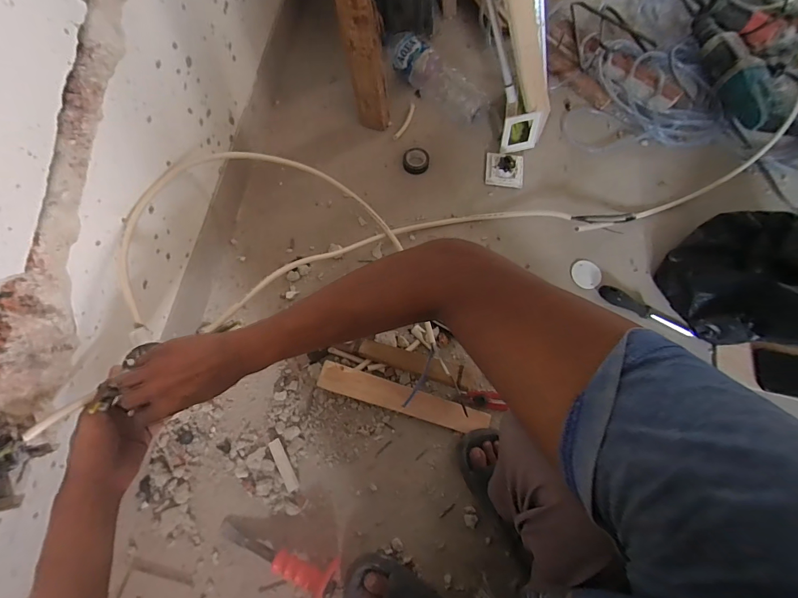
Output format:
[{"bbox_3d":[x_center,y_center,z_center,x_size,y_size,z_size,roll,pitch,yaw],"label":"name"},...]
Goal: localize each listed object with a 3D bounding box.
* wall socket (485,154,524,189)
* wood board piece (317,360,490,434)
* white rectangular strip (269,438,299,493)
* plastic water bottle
[{"bbox_3d":[0.237,-0.292,0.852,0.080,0.019,0.081,8,71,0],"label":"wall socket"},{"bbox_3d":[0.008,0.181,0.688,0.307,0.013,0.046,18,90,1],"label":"wood board piece"},{"bbox_3d":[-0.194,0.279,0.645,0.021,0.005,0.087,-27,75,-10],"label":"white rectangular strip"},{"bbox_3d":[0.076,-0.514,0.893,0.291,0.078,0.070,41,75,11],"label":"plastic water bottle"}]

